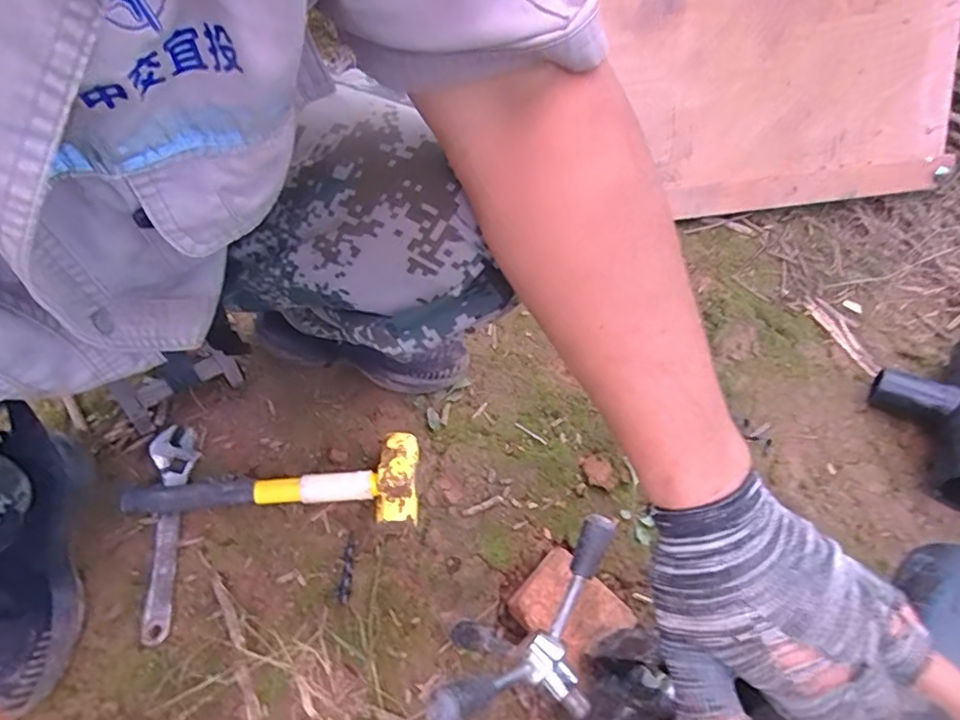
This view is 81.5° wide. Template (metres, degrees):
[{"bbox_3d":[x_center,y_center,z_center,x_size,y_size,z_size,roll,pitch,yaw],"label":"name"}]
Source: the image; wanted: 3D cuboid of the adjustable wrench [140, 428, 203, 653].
[{"bbox_3d":[-0.349,0.184,0.629,0.052,0.015,0.242,-12,61,-9],"label":"adjustable wrench"}]

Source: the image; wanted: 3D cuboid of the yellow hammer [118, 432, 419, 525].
[{"bbox_3d":[-0.231,0.132,0.640,0.323,0.056,0.105,4,60,-1],"label":"yellow hammer"}]

